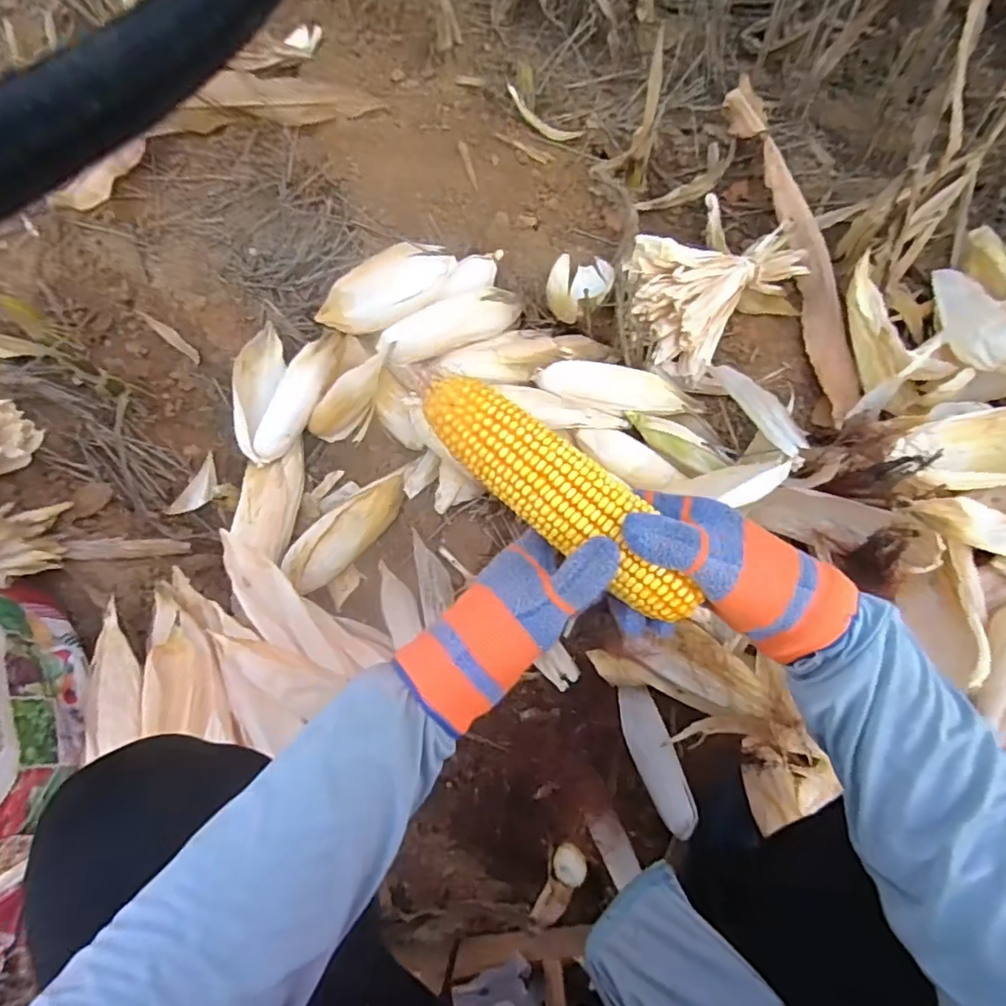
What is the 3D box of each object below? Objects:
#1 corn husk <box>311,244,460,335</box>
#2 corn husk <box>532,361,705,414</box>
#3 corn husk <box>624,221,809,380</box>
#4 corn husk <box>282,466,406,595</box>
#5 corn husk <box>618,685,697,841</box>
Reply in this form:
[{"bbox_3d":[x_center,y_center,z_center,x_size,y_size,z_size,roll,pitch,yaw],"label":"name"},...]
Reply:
[{"bbox_3d":[-0.185,-0.338,0.890,0.225,0.051,0.096,-34,69,-12],"label":"corn husk"},{"bbox_3d":[0.164,-0.161,0.806,0.236,0.055,0.069,13,67,8],"label":"corn husk"},{"bbox_3d":[0.307,-0.337,0.864,0.303,0.138,0.185,-39,71,-14],"label":"corn husk"},{"bbox_3d":[-0.229,0.035,0.838,0.223,0.048,0.076,-39,71,-14],"label":"corn husk"},{"bbox_3d":[0.189,0.315,0.699,0.053,0.015,0.172,-35,53,20],"label":"corn husk"}]

